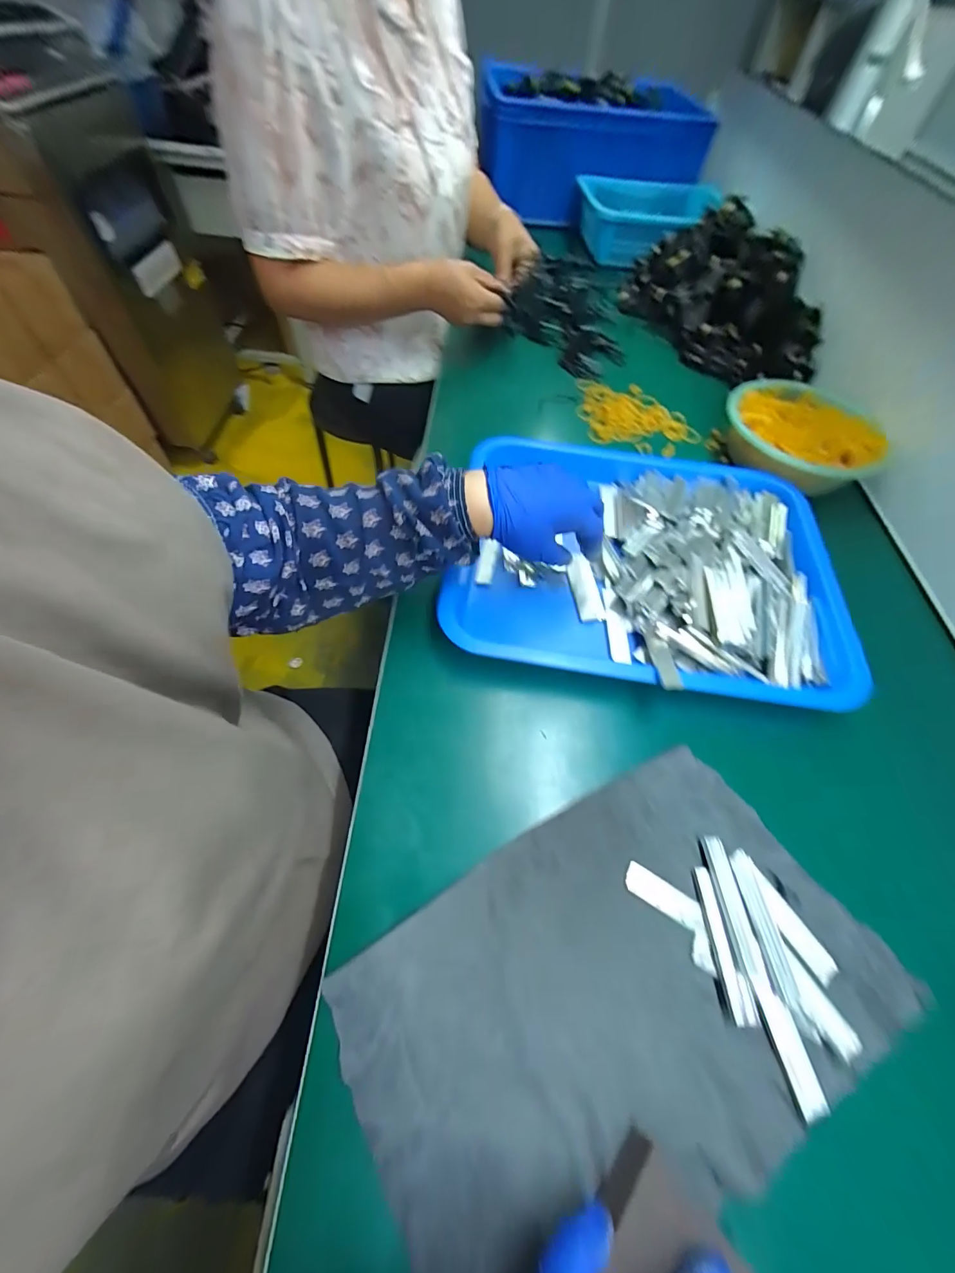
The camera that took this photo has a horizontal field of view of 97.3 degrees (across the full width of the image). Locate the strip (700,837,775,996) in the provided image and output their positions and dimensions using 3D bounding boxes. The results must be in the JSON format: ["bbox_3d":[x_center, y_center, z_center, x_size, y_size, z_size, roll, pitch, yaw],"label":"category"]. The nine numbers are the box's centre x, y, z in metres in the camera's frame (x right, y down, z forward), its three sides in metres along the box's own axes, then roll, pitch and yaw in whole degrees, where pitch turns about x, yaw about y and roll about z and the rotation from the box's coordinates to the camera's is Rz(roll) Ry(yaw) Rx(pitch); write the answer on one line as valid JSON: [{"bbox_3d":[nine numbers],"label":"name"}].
[{"bbox_3d":[0.180,0.192,0.296,0.018,0.004,0.091,-3,60,-6],"label":"strip"}]

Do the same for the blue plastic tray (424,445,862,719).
[{"bbox_3d":[0.169,-0.085,0.441,0.395,0.040,0.306,9,59,1],"label":"blue plastic tray"}]

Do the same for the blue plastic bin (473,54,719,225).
[{"bbox_3d":[0.240,-1.184,1.014,0.487,0.207,0.418,-2,60,-6],"label":"blue plastic bin"}]

